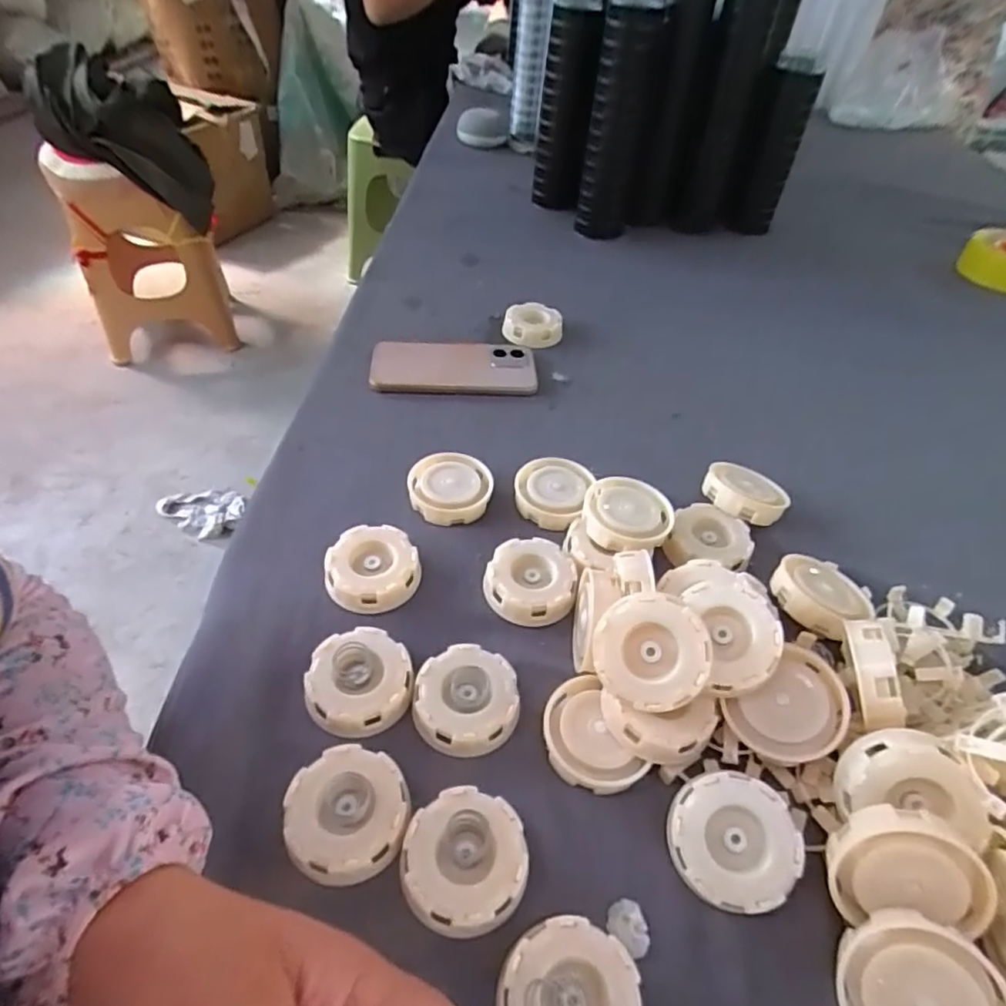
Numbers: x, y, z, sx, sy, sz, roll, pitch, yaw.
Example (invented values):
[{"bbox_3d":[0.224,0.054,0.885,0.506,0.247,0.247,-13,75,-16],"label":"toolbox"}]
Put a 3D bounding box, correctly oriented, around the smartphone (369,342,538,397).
[{"bbox_3d":[-0.049,-0.141,0.631,0.164,0.010,0.079,3,52,-6],"label":"smartphone"}]

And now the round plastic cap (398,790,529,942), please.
[{"bbox_3d":[-0.020,0.189,0.325,0.063,0.021,0.063,2,45,-2],"label":"round plastic cap"}]

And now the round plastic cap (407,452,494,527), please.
[{"bbox_3d":[-0.043,-0.011,0.507,0.066,0.026,0.062,2,45,-2],"label":"round plastic cap"}]

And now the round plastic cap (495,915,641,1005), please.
[{"bbox_3d":[0.031,0.232,0.284,0.064,0.025,0.064,2,45,-2],"label":"round plastic cap"}]

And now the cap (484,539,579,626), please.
[{"bbox_3d":[0.022,0.055,0.448,0.063,0.020,0.066,15,46,11],"label":"cap"}]

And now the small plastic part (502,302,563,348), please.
[{"bbox_3d":[0.035,-0.203,0.700,0.066,0.023,0.058,15,46,10],"label":"small plastic part"}]

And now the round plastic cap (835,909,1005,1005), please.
[{"bbox_3d":[0.189,0.224,0.276,0.067,0.012,0.066,-4,81,26],"label":"round plastic cap"}]

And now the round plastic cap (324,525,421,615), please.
[{"bbox_3d":[-0.094,0.048,0.444,0.065,0.022,0.061,2,45,-2],"label":"round plastic cap"}]

